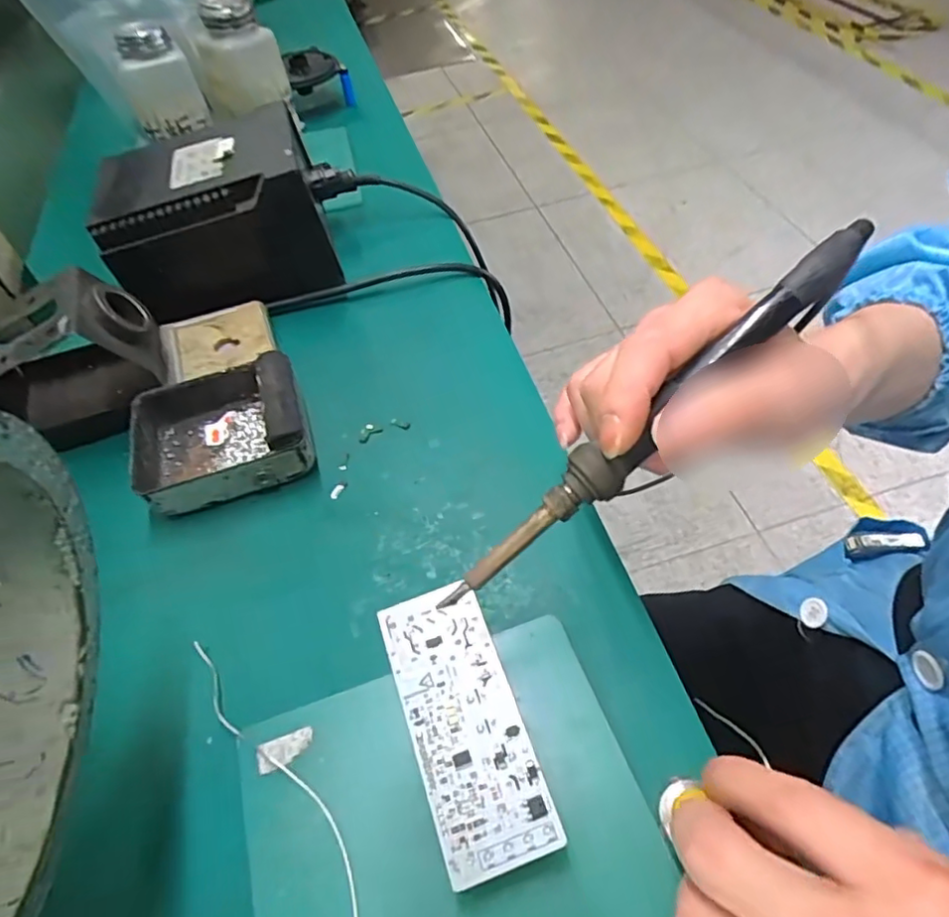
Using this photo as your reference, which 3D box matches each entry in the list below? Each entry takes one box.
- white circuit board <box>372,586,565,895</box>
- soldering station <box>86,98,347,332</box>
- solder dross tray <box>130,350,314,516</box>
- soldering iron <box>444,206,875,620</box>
[{"bbox_3d":[-0.005,0.100,0.239,0.042,0.004,0.103,-19,56,-7],"label":"white circuit board"},{"bbox_3d":[-0.183,-0.173,0.440,0.143,0.096,0.106,-18,52,-7],"label":"soldering station"},{"bbox_3d":[-0.144,-0.018,0.349,0.097,0.035,0.082,-18,52,-7],"label":"solder dross tray"},{"bbox_3d":[0.066,-0.014,0.226,0.207,0.015,0.018,-43,56,4],"label":"soldering iron"}]

